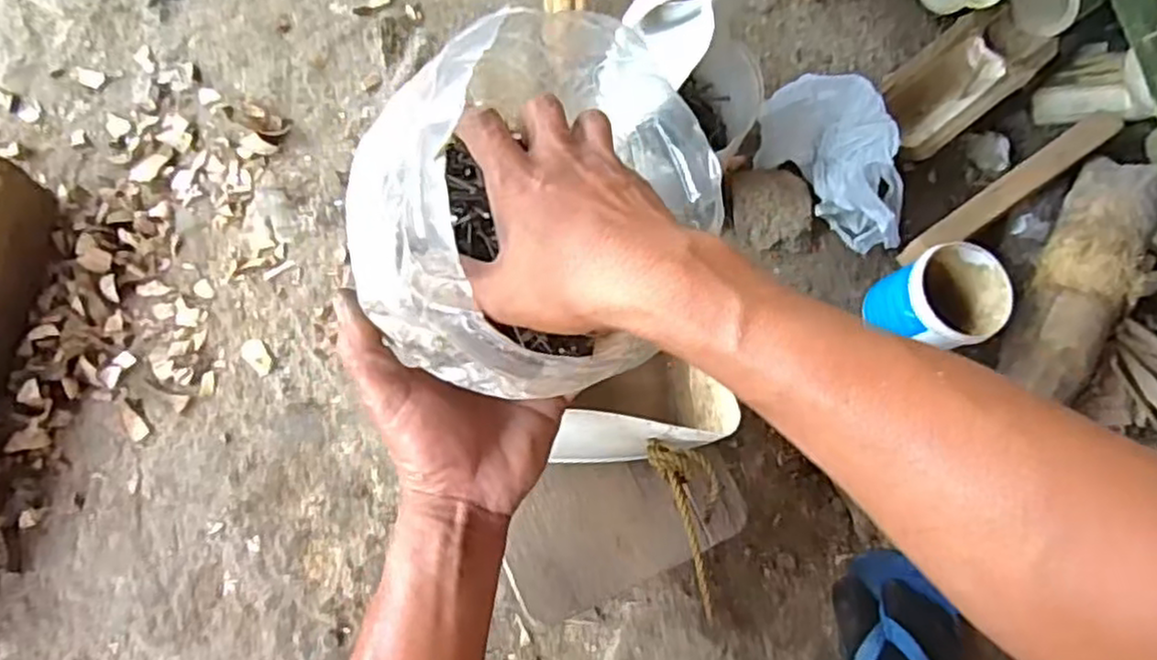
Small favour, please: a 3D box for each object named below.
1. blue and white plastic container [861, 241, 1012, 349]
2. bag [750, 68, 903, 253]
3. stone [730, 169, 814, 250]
[{"bbox_3d":[0.354,-0.024,0.726,0.103,0.095,0.096,-20,74,-9],"label":"blue and white plastic container"},{"bbox_3d":[0.271,-0.175,0.767,0.087,0.116,0.200,-39,78,-14],"label":"bag"},{"bbox_3d":[0.203,-0.131,0.775,0.075,0.032,0.086,-7,75,-9],"label":"stone"}]

